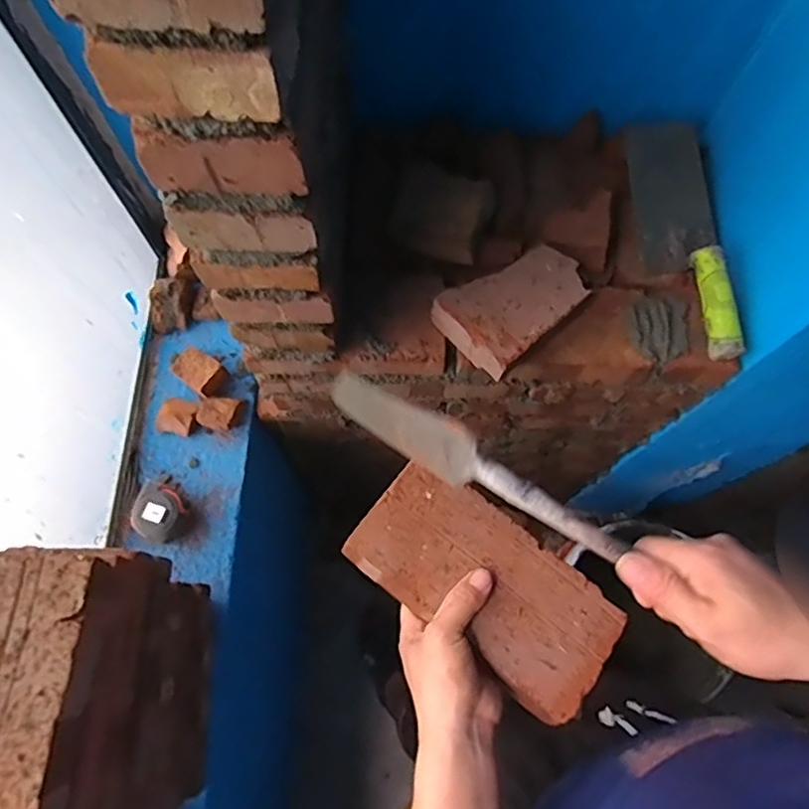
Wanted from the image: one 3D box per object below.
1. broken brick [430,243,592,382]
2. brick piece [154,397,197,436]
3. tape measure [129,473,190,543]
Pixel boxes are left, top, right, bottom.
[{"bbox_3d":[0.122,-0.111,0.673,0.158,0.055,0.103,-40,75,-13],"label":"broken brick"},{"bbox_3d":[-0.315,0.016,0.838,0.059,0.024,0.046,12,71,4],"label":"brick piece"},{"bbox_3d":[-0.314,0.134,0.780,0.080,0.044,0.072,38,75,12],"label":"tape measure"}]

